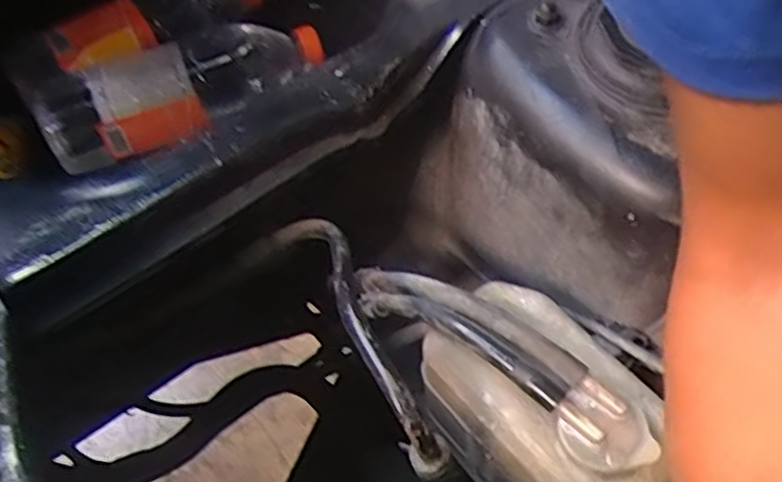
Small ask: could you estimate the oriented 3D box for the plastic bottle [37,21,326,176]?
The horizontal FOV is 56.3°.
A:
[{"bbox_3d":[-0.187,-0.142,0.665,0.248,0.080,0.071,-29,54,-18],"label":"plastic bottle"}]

